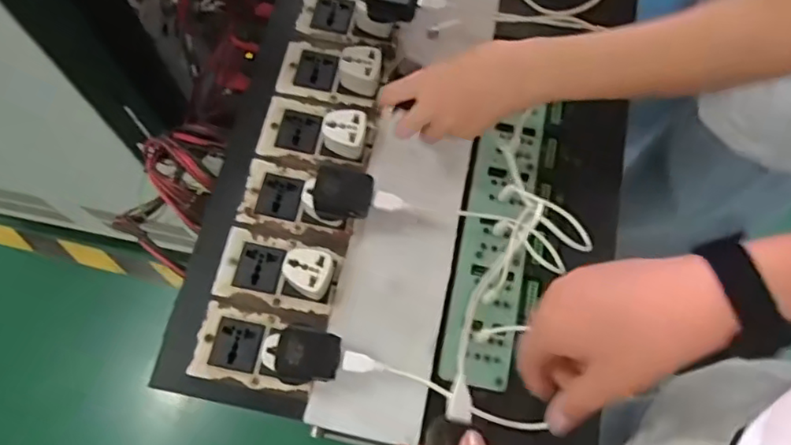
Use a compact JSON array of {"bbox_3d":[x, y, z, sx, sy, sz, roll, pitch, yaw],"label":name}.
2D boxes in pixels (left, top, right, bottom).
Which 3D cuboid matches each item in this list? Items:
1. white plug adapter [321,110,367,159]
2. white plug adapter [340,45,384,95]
[{"bbox_3d":[-0.047,-0.084,0.562,0.039,0.031,0.033,14,69,6],"label":"white plug adapter"},{"bbox_3d":[-0.033,-0.149,0.585,0.041,0.034,0.034,5,69,2],"label":"white plug adapter"}]

